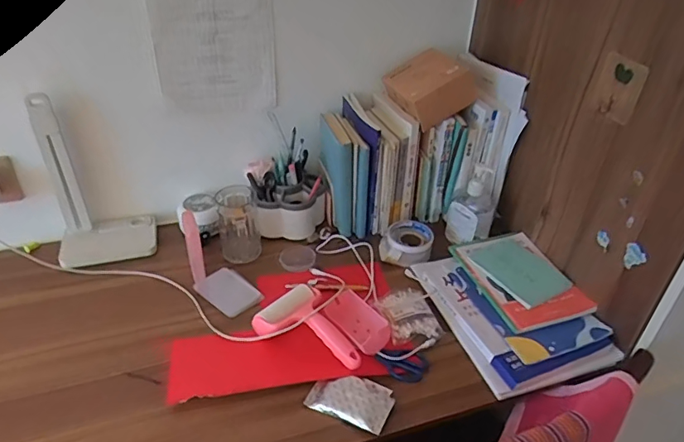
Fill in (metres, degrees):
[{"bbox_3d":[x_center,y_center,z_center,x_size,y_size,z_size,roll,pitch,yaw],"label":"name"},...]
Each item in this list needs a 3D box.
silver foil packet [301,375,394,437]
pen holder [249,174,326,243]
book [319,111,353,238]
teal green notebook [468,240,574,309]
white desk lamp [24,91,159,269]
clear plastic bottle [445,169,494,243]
[{"bbox_3d":[0.014,0.250,0.717,0.113,0.018,0.070,18,39,20],"label":"silver foil packet"},{"bbox_3d":[-0.102,-0.028,1.032,0.149,0.105,0.108,-2,36,-6],"label":"pen holder"},{"bbox_3d":[-0.016,-0.096,1.026,0.044,0.210,0.139,-9,38,-15],"label":"book"},{"bbox_3d":[0.314,0.087,0.896,0.114,0.013,0.143,-19,45,-25],"label":"teal green notebook"},{"bbox_3d":[-0.443,-0.059,0.910,0.171,0.301,0.107,-10,38,-16],"label":"white desk lamp"},{"bbox_3d":[0.255,-0.024,0.994,0.088,0.153,0.081,13,37,14],"label":"clear plastic bottle"}]

